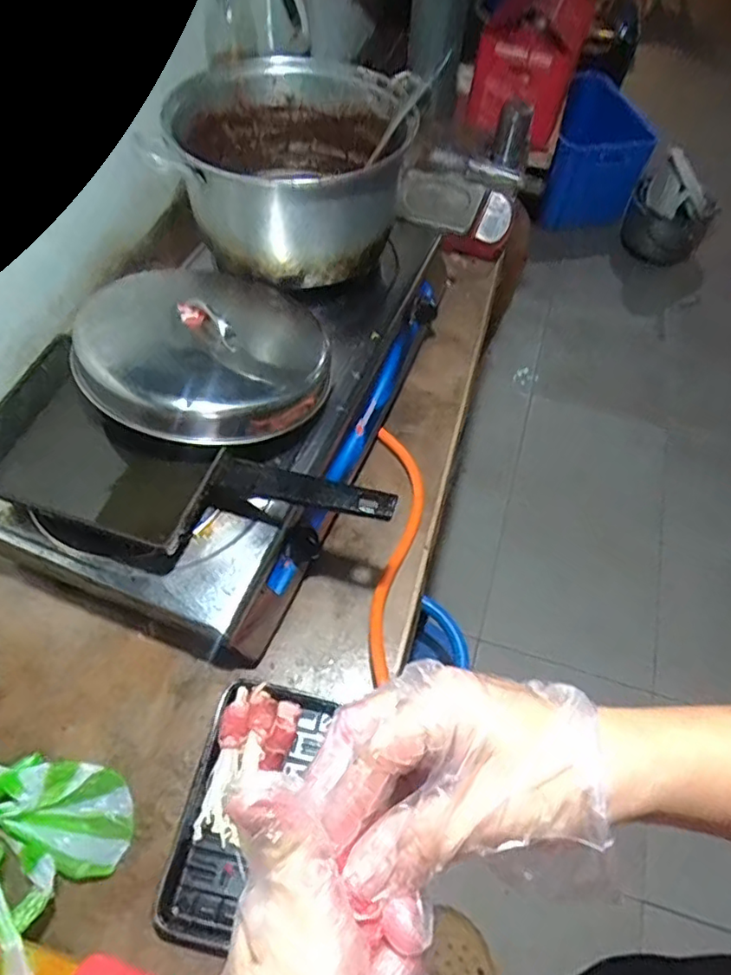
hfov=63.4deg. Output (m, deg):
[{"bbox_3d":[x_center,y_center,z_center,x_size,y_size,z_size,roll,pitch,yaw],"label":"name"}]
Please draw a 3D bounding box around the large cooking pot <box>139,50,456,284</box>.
[{"bbox_3d":[-0.089,-0.406,0.755,0.259,0.154,0.262,18,59,9],"label":"large cooking pot"}]

